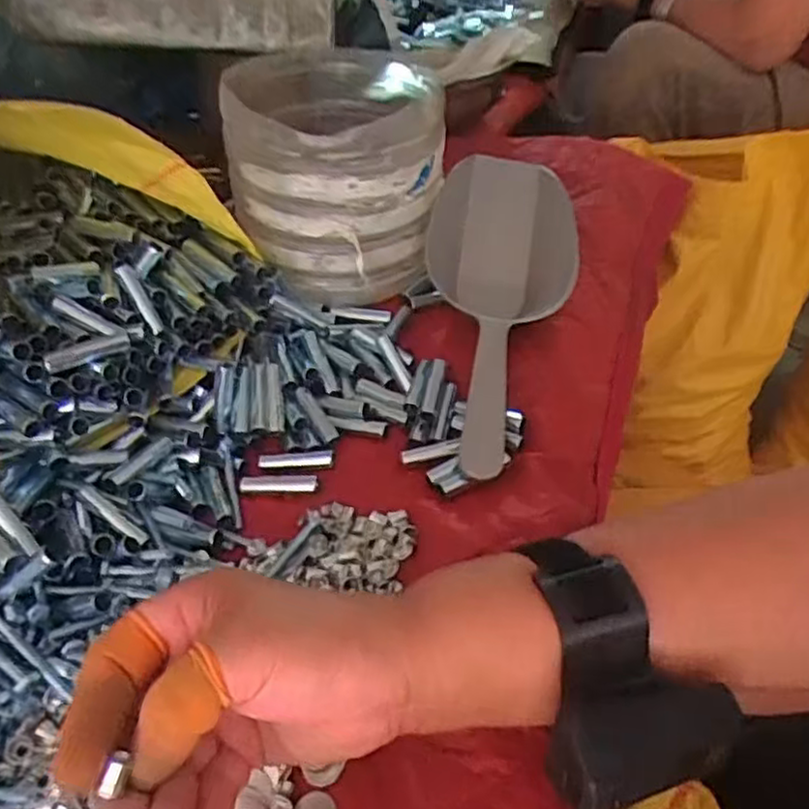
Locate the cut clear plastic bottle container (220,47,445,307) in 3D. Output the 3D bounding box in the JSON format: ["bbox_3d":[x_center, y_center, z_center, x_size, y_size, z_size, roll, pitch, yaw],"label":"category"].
[{"bbox_3d":[-0.048,-0.169,0.551,0.150,0.147,0.161,-10,44,-5],"label":"cut clear plastic bottle container"}]

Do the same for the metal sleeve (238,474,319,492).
[{"bbox_3d":[-0.076,0.048,0.440,0.046,0.004,0.011,-2,43,6],"label":"metal sleeve"}]

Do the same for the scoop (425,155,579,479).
[{"bbox_3d":[0.063,-0.077,0.505,0.100,0.068,0.281,6,45,11],"label":"scoop"}]

